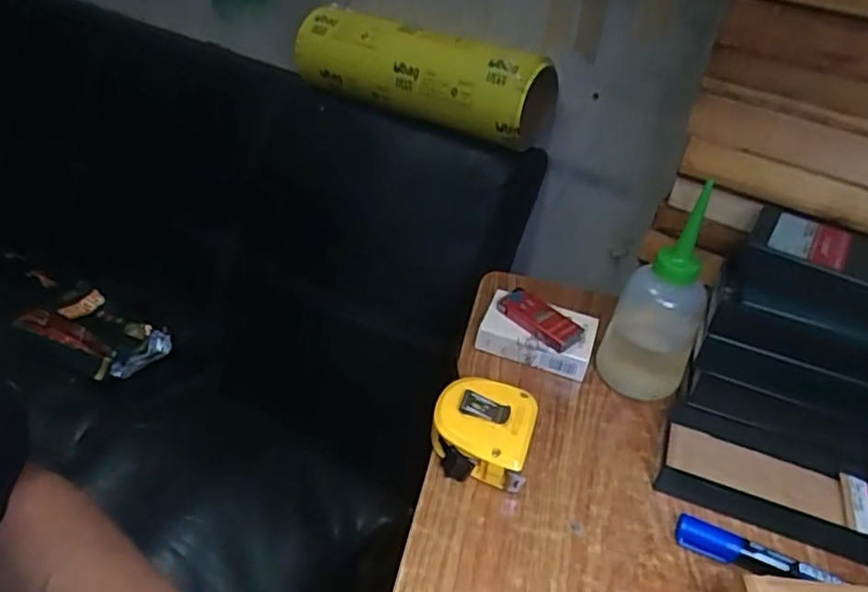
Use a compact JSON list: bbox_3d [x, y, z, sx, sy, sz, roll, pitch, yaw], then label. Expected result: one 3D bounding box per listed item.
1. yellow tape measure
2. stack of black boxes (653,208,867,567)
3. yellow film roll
[{"bbox_3d":[0.033,0.090,0.424,0.065,0.035,0.070,11,38,11],"label":"yellow tape measure"},{"bbox_3d":[0.247,0.053,0.398,0.150,0.150,0.151,22,41,24],"label":"stack of black boxes"},{"bbox_3d":[-0.015,-0.263,0.746,0.325,0.113,0.092,27,43,24],"label":"yellow film roll"}]

